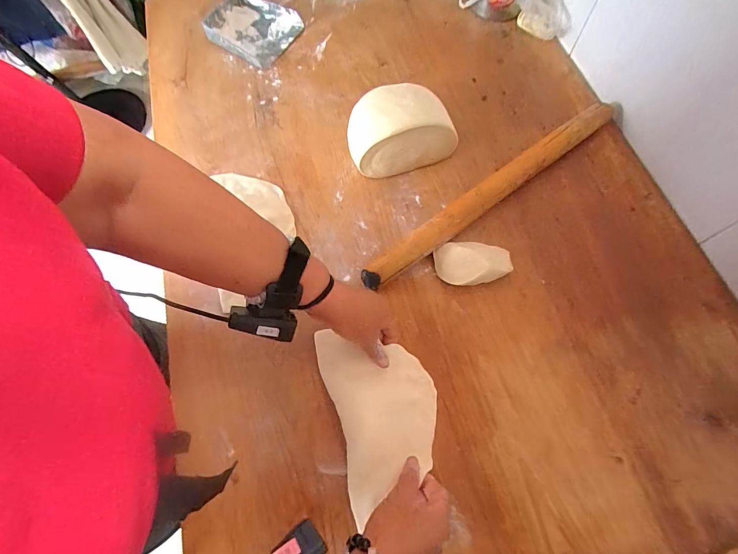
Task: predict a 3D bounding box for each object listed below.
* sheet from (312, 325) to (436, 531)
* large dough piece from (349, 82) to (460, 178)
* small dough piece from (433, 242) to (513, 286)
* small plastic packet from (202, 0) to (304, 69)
[{"bbox_3d":[0.020,0.163,0.439,0.126,0.035,0.208,-15,70,-3],"label":"sheet"},{"bbox_3d":[0.043,-0.231,0.569,0.154,0.084,0.130,-17,69,-3],"label":"large dough piece"},{"bbox_3d":[0.141,-0.019,0.500,0.099,0.045,0.059,4,69,5],"label":"small dough piece"},{"bbox_3d":[-0.232,-0.489,0.711,0.175,0.026,0.140,30,73,14],"label":"small plastic packet"}]

